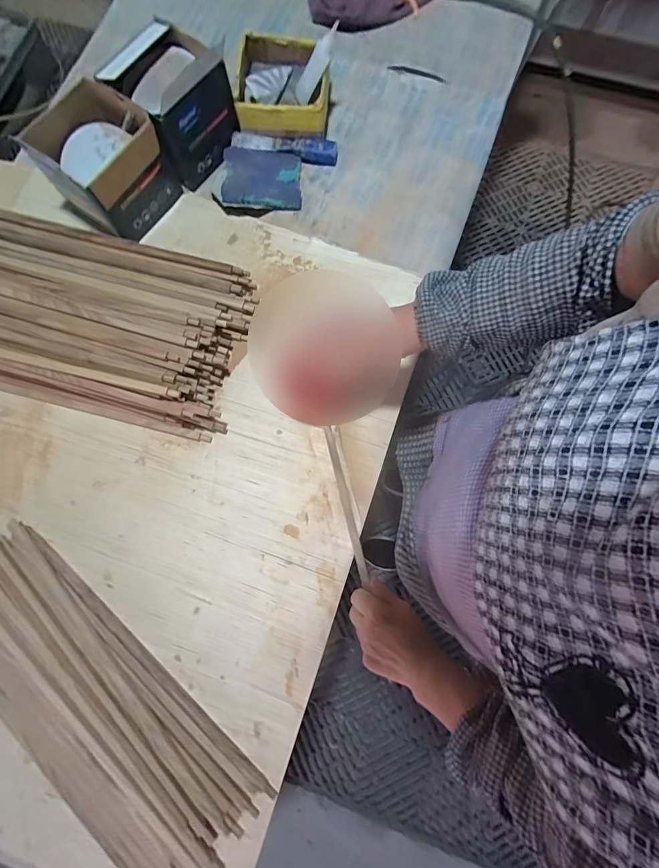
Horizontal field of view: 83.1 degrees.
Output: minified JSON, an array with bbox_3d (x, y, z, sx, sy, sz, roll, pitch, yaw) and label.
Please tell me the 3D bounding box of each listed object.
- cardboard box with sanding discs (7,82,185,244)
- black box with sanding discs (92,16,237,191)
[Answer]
[{"bbox_3d":[-0.326,-0.394,0.548,0.140,0.115,0.143,34,81,7],"label":"cardboard box with sanding discs"},{"bbox_3d":[-0.228,-0.493,0.562,0.140,0.122,0.129,-41,81,-7],"label":"black box with sanding discs"}]

